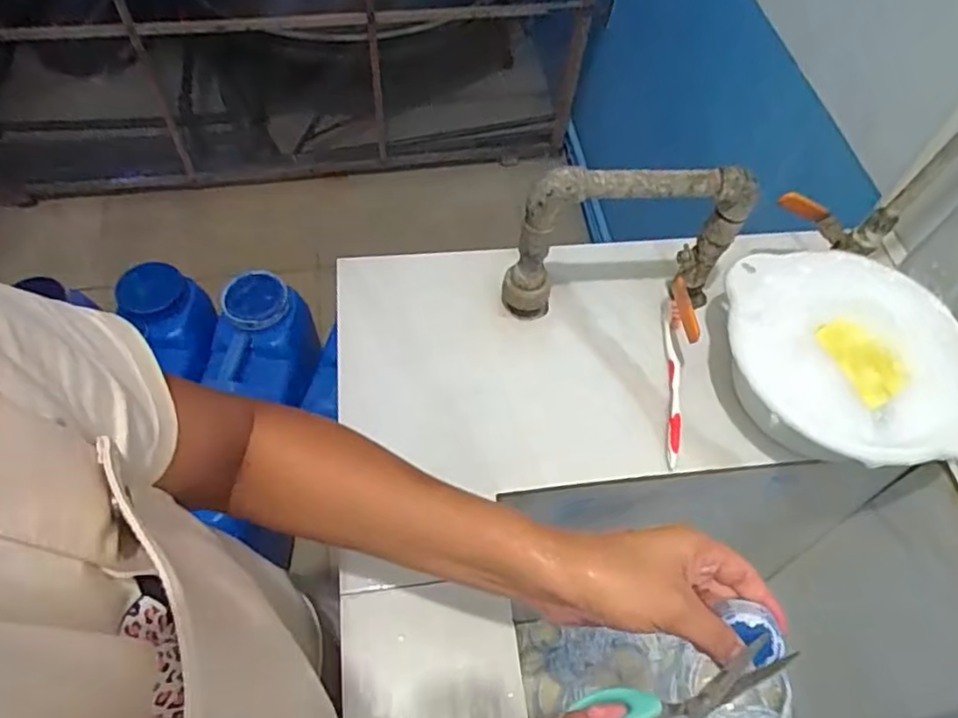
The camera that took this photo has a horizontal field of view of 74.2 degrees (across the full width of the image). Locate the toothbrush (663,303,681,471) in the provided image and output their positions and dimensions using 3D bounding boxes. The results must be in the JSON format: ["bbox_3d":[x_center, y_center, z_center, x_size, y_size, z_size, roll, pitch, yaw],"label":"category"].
[{"bbox_3d":[0.182,0.015,0.592,0.015,0.013,0.183,9,58,2],"label":"toothbrush"}]

